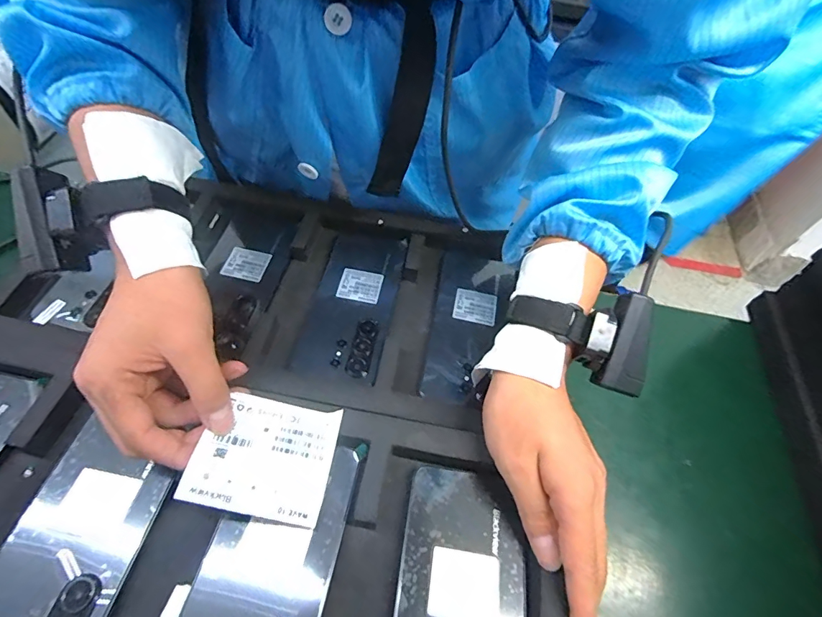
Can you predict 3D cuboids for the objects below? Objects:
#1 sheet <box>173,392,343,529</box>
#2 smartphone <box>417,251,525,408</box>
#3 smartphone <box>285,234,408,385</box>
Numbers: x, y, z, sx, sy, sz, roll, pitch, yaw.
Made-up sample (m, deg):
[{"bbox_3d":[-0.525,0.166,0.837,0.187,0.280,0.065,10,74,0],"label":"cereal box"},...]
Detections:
[{"bbox_3d":[-0.093,0.094,0.276,0.081,0.006,0.071,18,49,-12],"label":"sheet"},{"bbox_3d":[0.056,0.014,0.409,0.069,0.009,0.168,11,57,3],"label":"smartphone"},{"bbox_3d":[-0.056,-0.013,0.416,0.079,0.006,0.176,11,57,3],"label":"smartphone"}]

